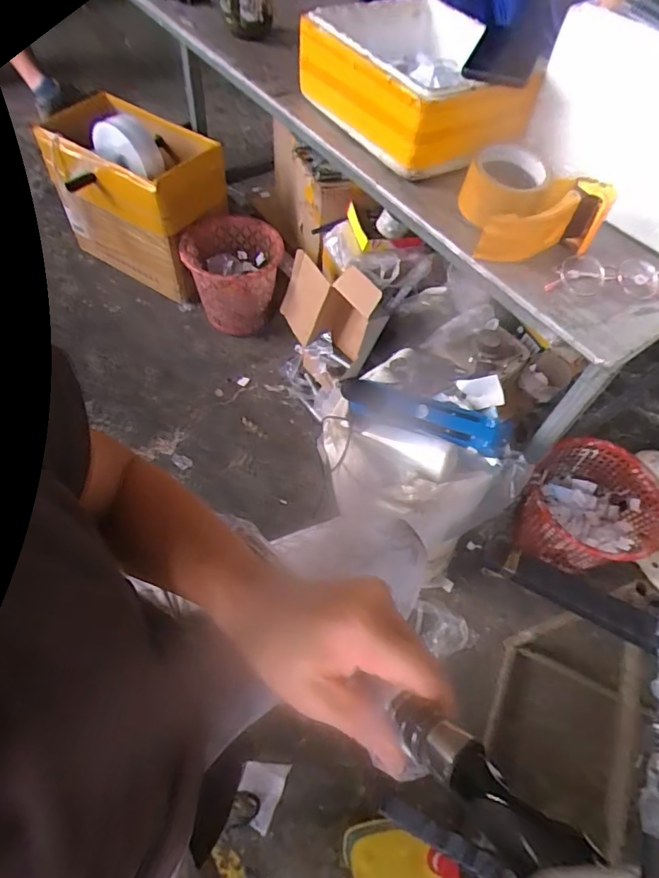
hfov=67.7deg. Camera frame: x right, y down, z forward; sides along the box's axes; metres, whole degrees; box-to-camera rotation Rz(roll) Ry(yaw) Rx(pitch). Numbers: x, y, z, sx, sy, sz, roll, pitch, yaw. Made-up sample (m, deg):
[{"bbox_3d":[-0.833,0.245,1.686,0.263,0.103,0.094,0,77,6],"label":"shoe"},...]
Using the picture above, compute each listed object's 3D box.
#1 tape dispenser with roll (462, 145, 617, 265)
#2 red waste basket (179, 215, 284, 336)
[{"bbox_3d":[0.233,-0.273,0.577,0.145,0.066,0.125,-2,58,-6],"label":"tape dispenser with roll"},{"bbox_3d":[-0.291,-0.503,1.537,0.286,0.262,0.245,1,58,-4],"label":"red waste basket"}]

